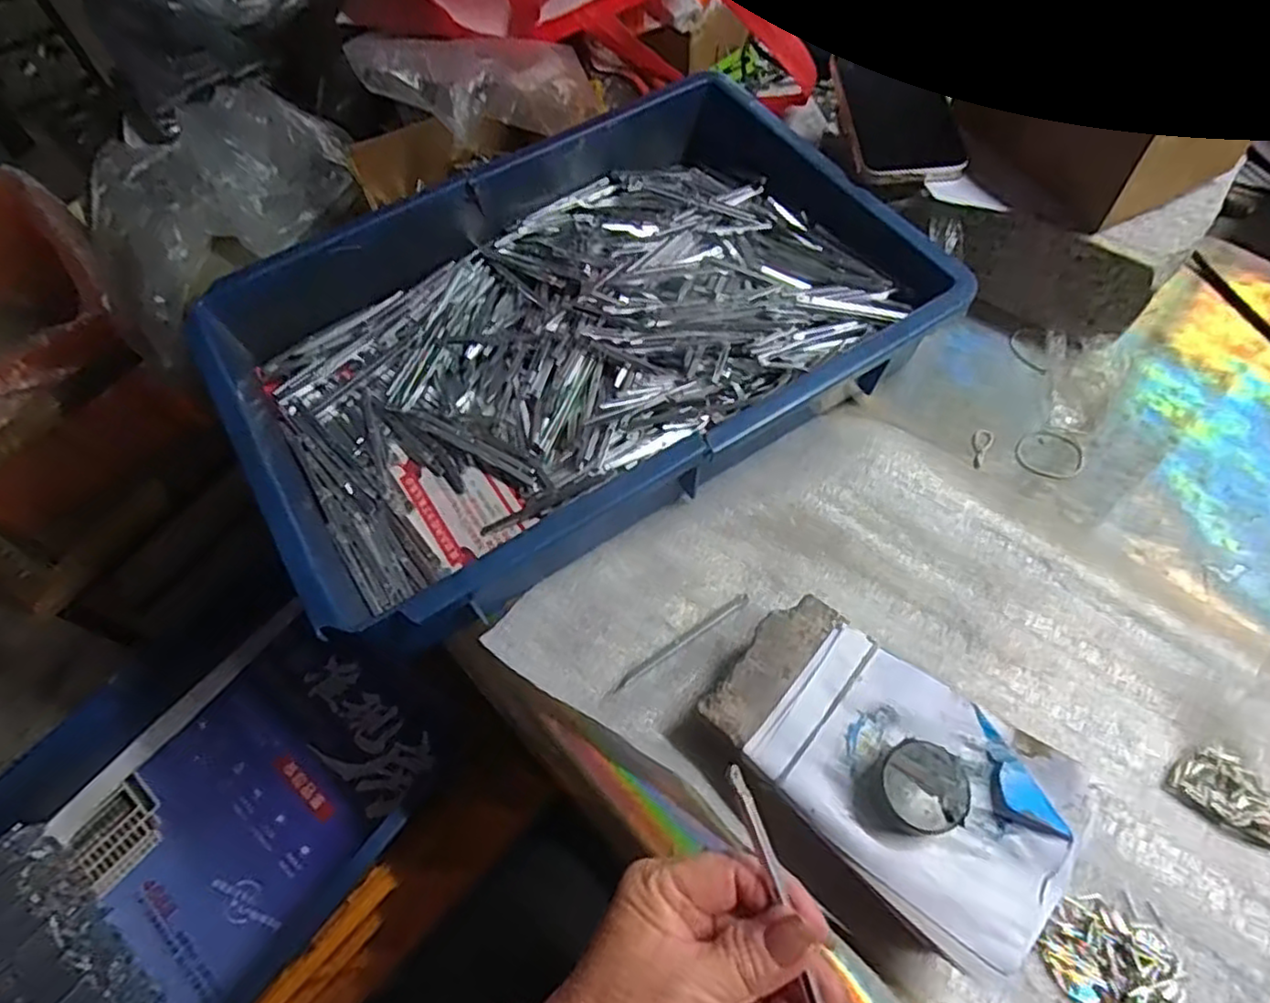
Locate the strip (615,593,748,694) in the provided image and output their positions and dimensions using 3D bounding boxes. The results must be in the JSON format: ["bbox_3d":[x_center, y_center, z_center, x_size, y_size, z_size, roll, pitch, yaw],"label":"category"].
[{"bbox_3d":[0.028,0.081,0.408,0.094,0.004,0.006,-32,64,-14],"label":"strip"}]

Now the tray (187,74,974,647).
[{"bbox_3d":[-0.040,-0.113,0.460,0.416,0.066,0.281,-31,63,-14],"label":"tray"}]

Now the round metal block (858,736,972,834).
[{"bbox_3d":[0.126,0.130,0.316,0.043,0.020,0.037,-11,61,-3],"label":"round metal block"}]

